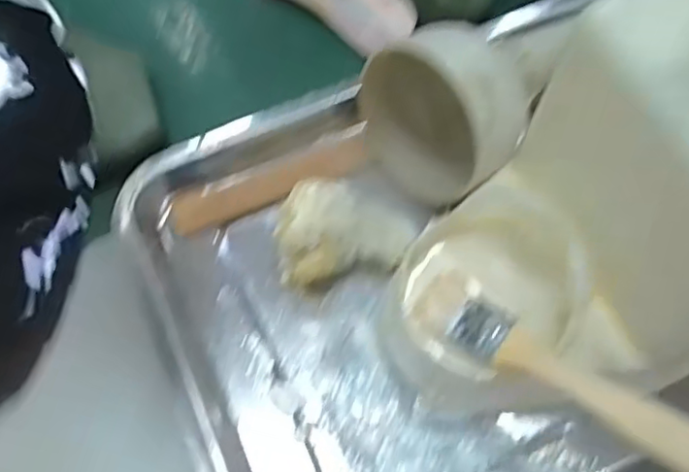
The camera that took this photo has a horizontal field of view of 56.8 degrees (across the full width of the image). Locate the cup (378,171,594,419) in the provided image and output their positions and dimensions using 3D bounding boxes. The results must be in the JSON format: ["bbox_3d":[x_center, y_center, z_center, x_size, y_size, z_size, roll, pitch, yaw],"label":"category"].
[{"bbox_3d":[0.070,0.039,0.317,0.092,0.075,0.095,-1,65,1],"label":"cup"}]

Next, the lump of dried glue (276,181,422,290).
[{"bbox_3d":[0.000,-0.005,0.363,0.077,0.037,0.058,-5,65,-1],"label":"lump of dried glue"}]

